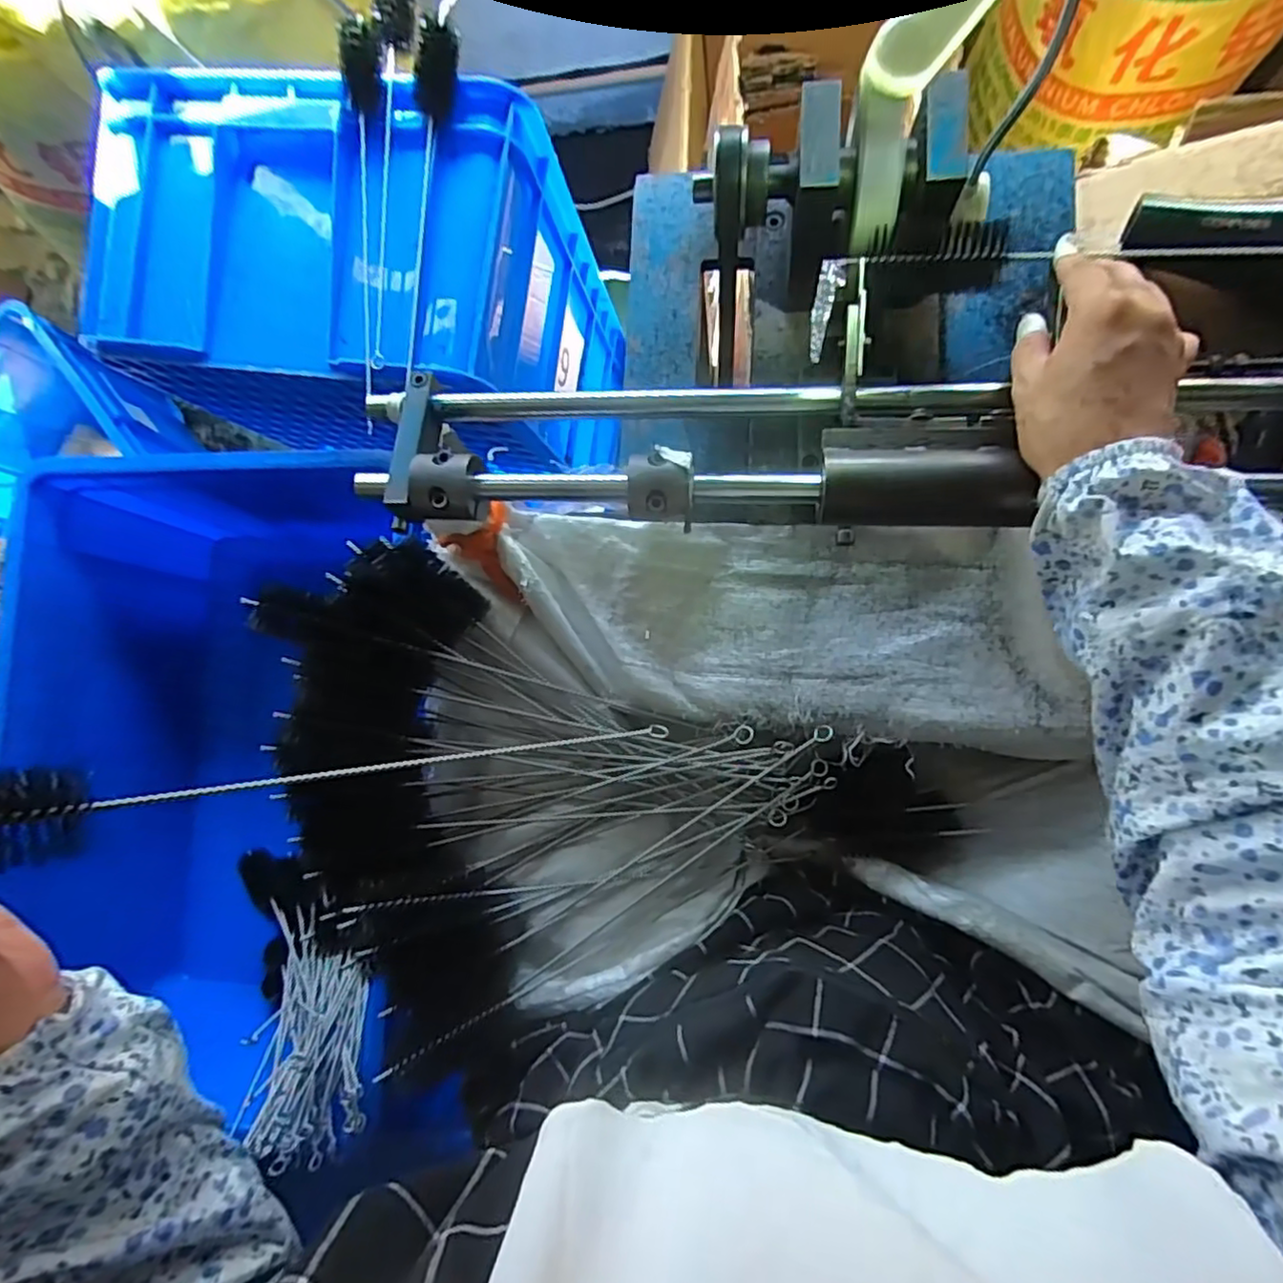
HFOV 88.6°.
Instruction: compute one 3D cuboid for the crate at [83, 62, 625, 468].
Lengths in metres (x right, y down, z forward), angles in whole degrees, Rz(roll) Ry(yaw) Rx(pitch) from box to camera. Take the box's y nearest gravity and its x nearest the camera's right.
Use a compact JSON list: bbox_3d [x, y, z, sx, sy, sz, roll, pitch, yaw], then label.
[{"bbox_3d":[-0.294,-0.357,0.701,0.416,0.287,0.259,8,87,8],"label":"crate"}]

